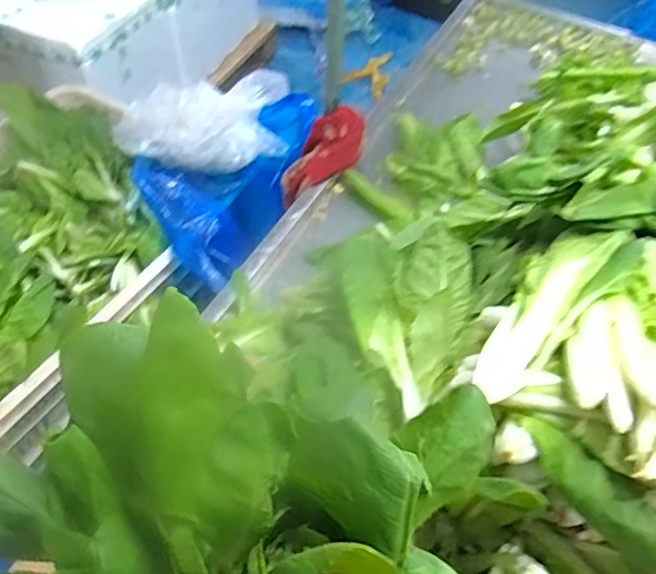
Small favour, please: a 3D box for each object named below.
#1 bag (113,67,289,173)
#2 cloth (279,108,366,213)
[{"bbox_3d":[-0.188,-0.234,0.910,0.248,0.119,0.113,-6,52,-9],"label":"bag"},{"bbox_3d":[-0.007,-0.162,0.761,0.146,0.051,0.059,-48,63,5],"label":"cloth"}]

